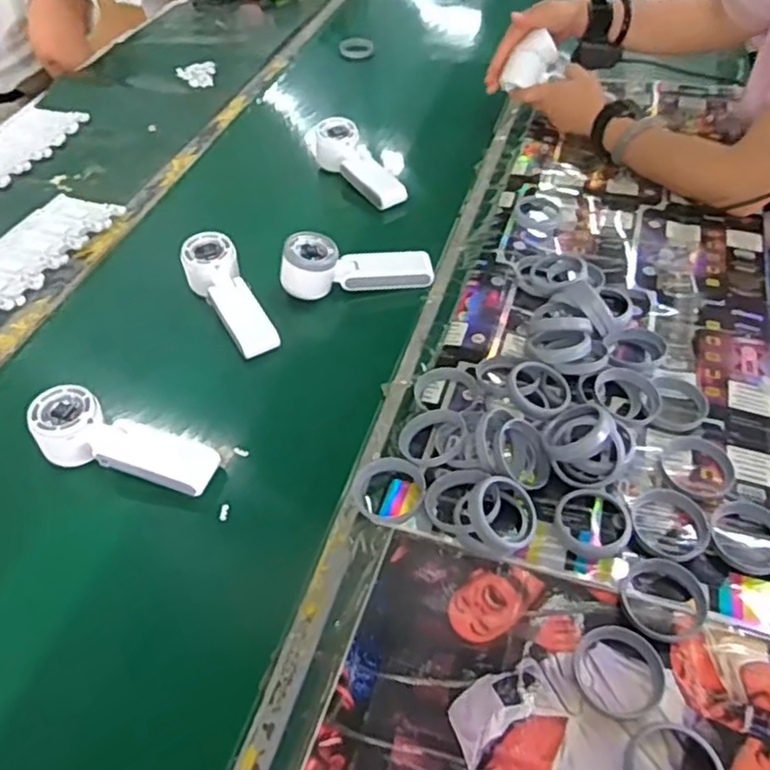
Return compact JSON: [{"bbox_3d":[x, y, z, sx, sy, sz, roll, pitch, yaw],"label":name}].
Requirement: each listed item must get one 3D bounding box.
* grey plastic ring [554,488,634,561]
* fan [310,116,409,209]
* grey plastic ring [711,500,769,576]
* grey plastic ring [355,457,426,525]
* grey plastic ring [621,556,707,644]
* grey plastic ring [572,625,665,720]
[{"bbox_3d":[0.165,0.108,0.535,0.058,0.010,0.064,11,49,12],"label":"grey plastic ring"},{"bbox_3d":[-0.037,-0.289,0.900,0.059,0.063,0.154,-26,51,-20],"label":"fan"},{"bbox_3d":[0.282,0.115,0.524,0.057,0.011,0.060,9,48,10],"label":"grey plastic ring"},{"bbox_3d":[0.004,0.086,0.556,0.057,0.011,0.058,-1,47,1],"label":"grey plastic ring"},{"bbox_3d":[0.202,0.155,0.489,0.058,0.012,0.058,-1,47,1],"label":"grey plastic ring"},{"bbox_3d":[0.160,0.195,0.463,0.061,0.010,0.060,-1,47,1],"label":"grey plastic ring"}]

